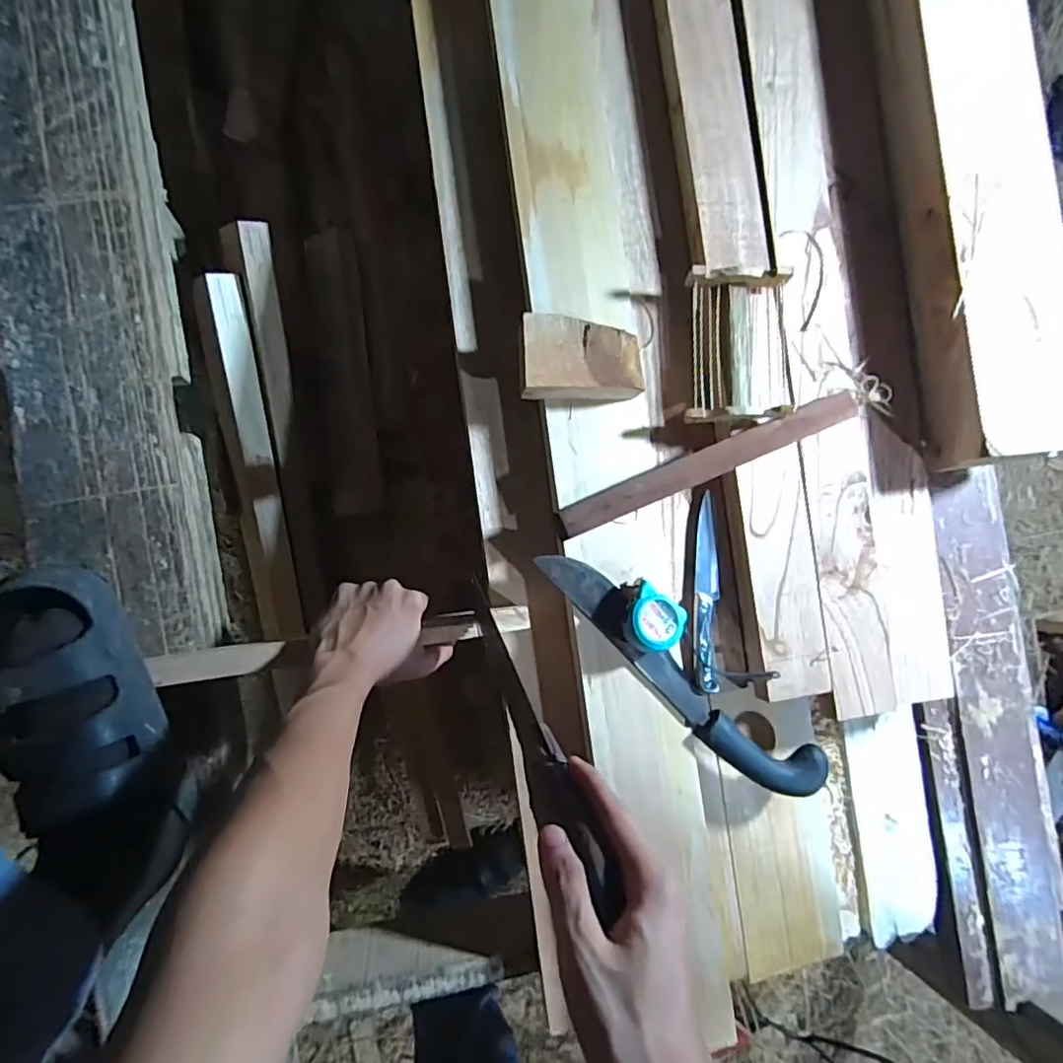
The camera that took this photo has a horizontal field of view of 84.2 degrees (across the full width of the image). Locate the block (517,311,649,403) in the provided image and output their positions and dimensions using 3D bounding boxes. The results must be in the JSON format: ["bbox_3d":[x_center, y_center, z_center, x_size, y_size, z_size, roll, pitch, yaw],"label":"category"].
[{"bbox_3d":[0.046,-0.165,0.576,0.120,0.048,0.072,-1,86,-10],"label":"block"}]

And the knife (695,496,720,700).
[{"bbox_3d":[0.182,0.063,0.601,0.026,0.014,0.197,2,85,-10],"label":"knife"}]

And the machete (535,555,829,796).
[{"bbox_3d":[0.148,0.148,0.584,0.352,0.043,0.062,38,80,-5],"label":"machete"}]

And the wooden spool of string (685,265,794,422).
[{"bbox_3d":[0.210,-0.184,0.587,0.108,0.048,0.153,-1,90,2],"label":"wooden spool of string"}]

